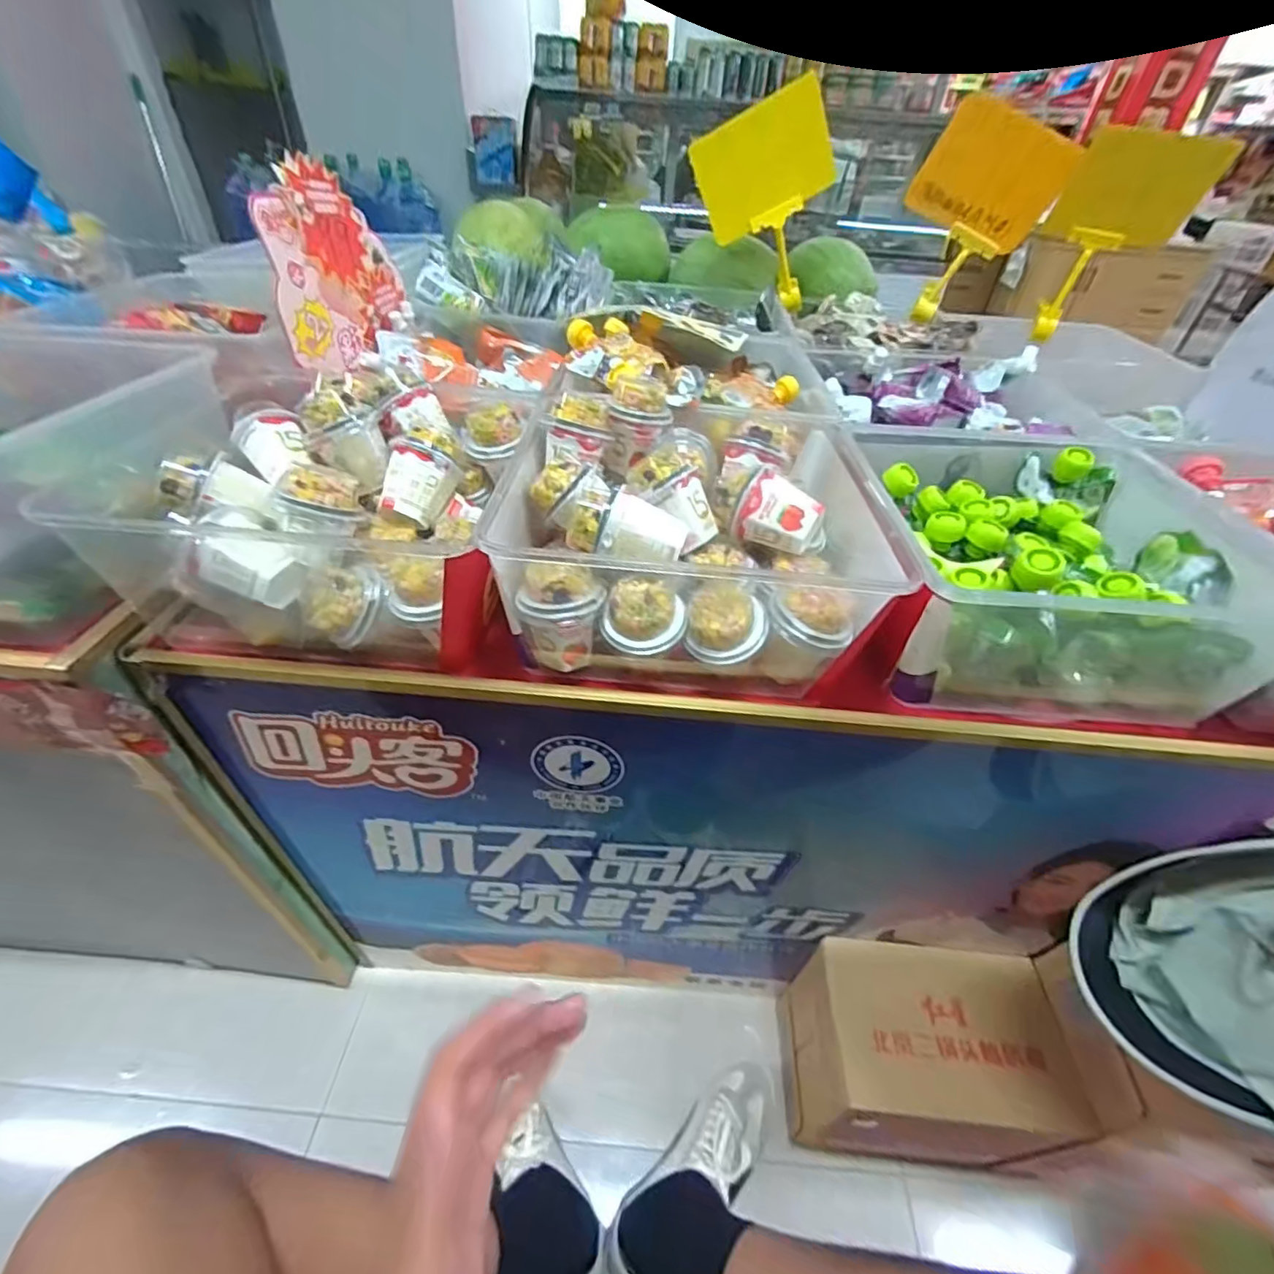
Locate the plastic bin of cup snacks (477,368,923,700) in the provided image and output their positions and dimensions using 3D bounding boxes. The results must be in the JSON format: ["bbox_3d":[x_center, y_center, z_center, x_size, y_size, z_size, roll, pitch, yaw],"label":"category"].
[{"bbox_3d":[0.047,-0.114,0.521,0.288,0.158,0.314,5,42,0],"label":"plastic bin of cup snacks"}]

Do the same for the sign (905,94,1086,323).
[{"bbox_3d":[0.571,-0.700,0.947,0.209,0.288,0.095,-5,42,-10],"label":"sign"}]

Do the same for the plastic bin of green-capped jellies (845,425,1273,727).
[{"bbox_3d":[0.357,-0.074,0.517,0.301,0.131,0.337,7,42,2],"label":"plastic bin of green-capped jellies"}]

